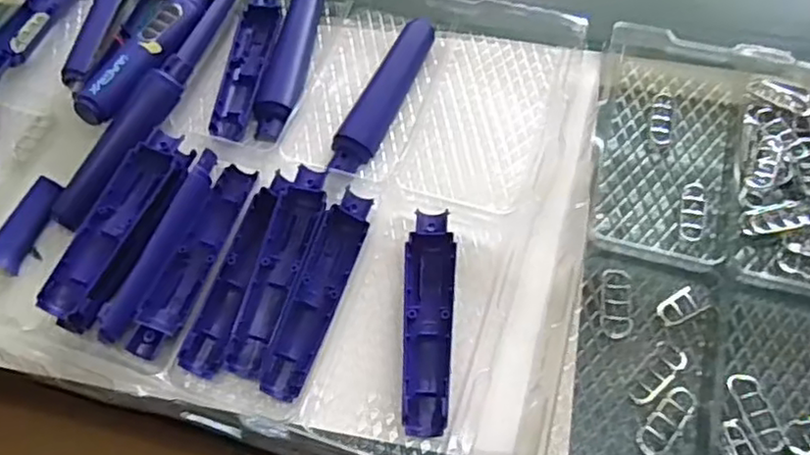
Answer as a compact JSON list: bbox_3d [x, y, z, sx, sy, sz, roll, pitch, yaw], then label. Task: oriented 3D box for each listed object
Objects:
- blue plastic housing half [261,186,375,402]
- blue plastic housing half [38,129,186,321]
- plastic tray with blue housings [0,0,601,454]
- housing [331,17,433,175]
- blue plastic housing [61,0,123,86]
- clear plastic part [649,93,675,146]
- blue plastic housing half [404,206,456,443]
[{"bbox_3d":[-0.064,0.046,0.500,0.033,0.022,0.166,17,64,11],"label":"blue plastic housing half"},{"bbox_3d":[-0.226,-0.003,0.523,0.040,0.027,0.164,19,65,12],"label":"blue plastic housing half"},{"bbox_3d":[-0.149,-0.069,0.555,0.561,0.041,0.432,13,63,9],"label":"plastic tray with blue housings"},{"bbox_3d":[-0.020,-0.118,0.585,0.036,0.016,0.167,21,65,13],"label":"housing"},{"bbox_3d":[-0.287,-0.207,0.641,0.031,0.016,0.171,5,62,5],"label":"blue plastic housing"},{"bbox_3d":[0.221,-0.094,0.569,0.020,0.004,0.053,12,63,9],"label":"clear plastic part"},{"bbox_3d":[0.017,0.067,0.488,0.036,0.017,0.164,1,62,3],"label":"blue plastic housing half"}]

